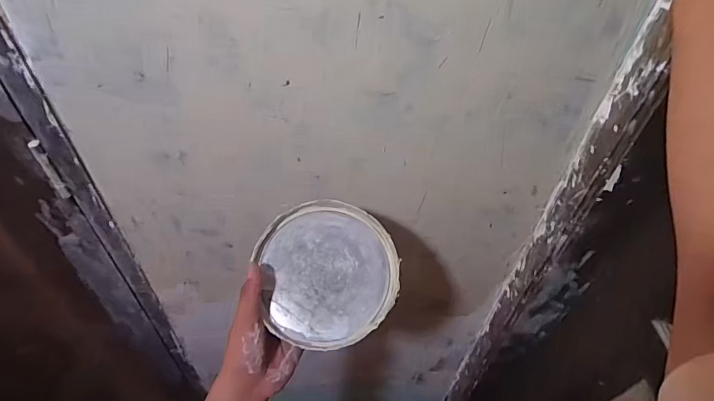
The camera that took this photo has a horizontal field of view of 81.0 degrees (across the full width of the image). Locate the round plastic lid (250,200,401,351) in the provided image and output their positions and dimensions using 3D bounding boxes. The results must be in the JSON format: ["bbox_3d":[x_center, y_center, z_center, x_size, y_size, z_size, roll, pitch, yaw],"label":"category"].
[{"bbox_3d":[-0.029,0.073,0.439,0.140,0.014,0.147,1,70,-3],"label":"round plastic lid"}]

